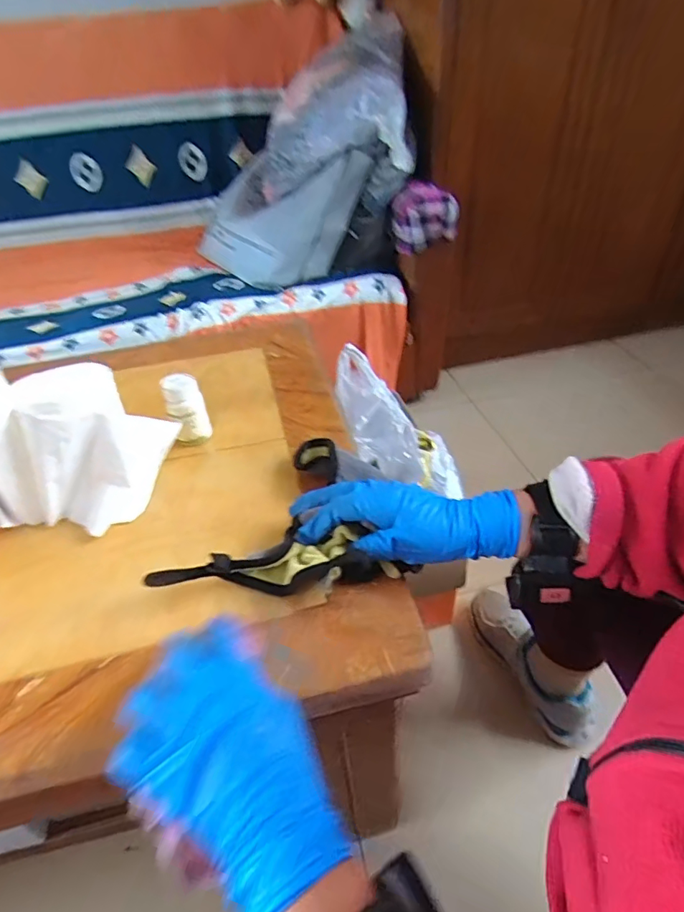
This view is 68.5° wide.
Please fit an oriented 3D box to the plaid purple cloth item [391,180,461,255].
[{"bbox_3d":[0.198,-0.552,1.189,0.136,0.134,0.114,-7,40,-4],"label":"plaid purple cloth item"}]

